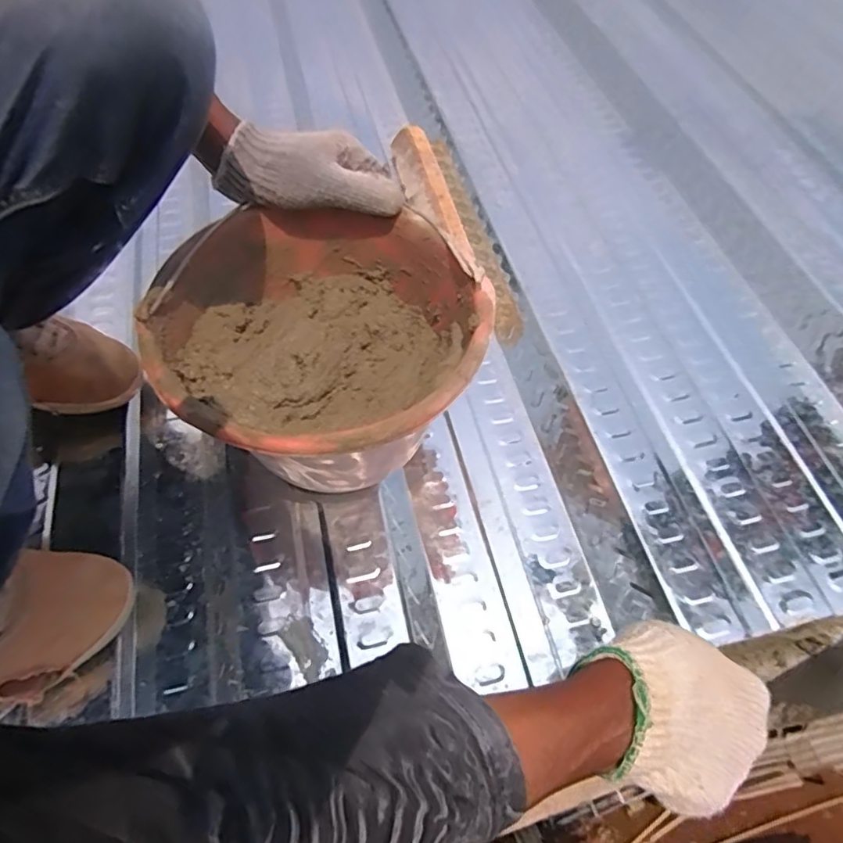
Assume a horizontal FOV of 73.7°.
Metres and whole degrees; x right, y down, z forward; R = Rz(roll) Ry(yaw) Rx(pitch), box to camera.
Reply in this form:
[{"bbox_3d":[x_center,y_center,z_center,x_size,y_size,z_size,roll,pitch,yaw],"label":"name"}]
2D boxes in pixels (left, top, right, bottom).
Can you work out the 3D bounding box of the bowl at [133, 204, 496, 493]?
[{"bbox_3d":[-0.072,-0.052,0.448,0.231,0.116,0.228,0,56,0],"label":"bowl"}]

